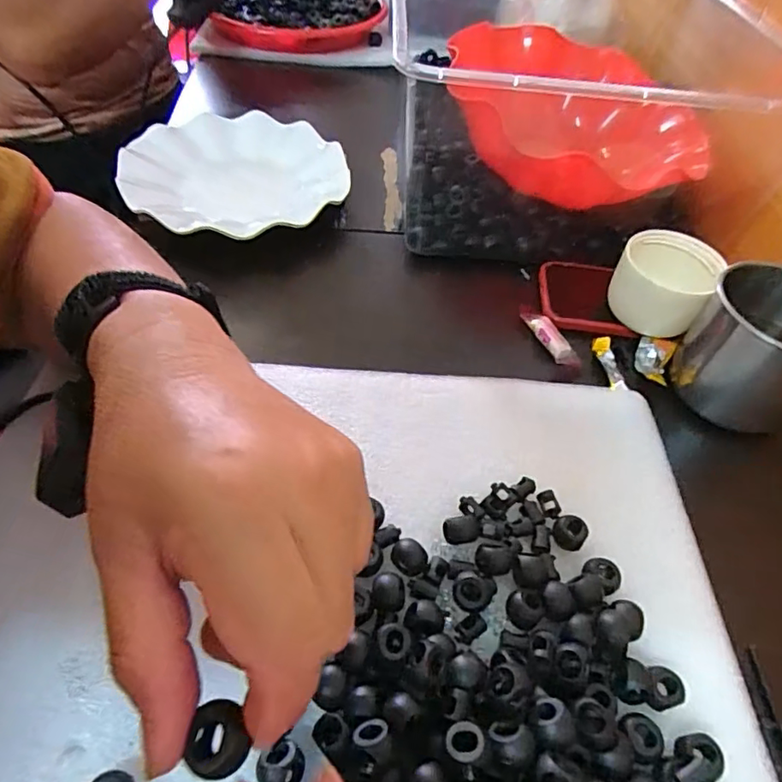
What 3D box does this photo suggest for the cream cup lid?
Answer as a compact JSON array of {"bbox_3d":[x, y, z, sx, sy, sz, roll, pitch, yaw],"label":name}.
[{"bbox_3d":[0.193,-0.079,0.391,0.060,0.057,0.066,3,50,-3],"label":"cream cup lid"}]

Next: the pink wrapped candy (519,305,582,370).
[{"bbox_3d":[0.111,-0.042,0.393,0.014,0.010,0.062,-21,55,-20],"label":"pink wrapped candy"}]

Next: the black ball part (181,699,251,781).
[{"bbox_3d":[-0.045,0.091,0.145,0.015,0.008,0.016,10,50,5],"label":"black ball part"}]

